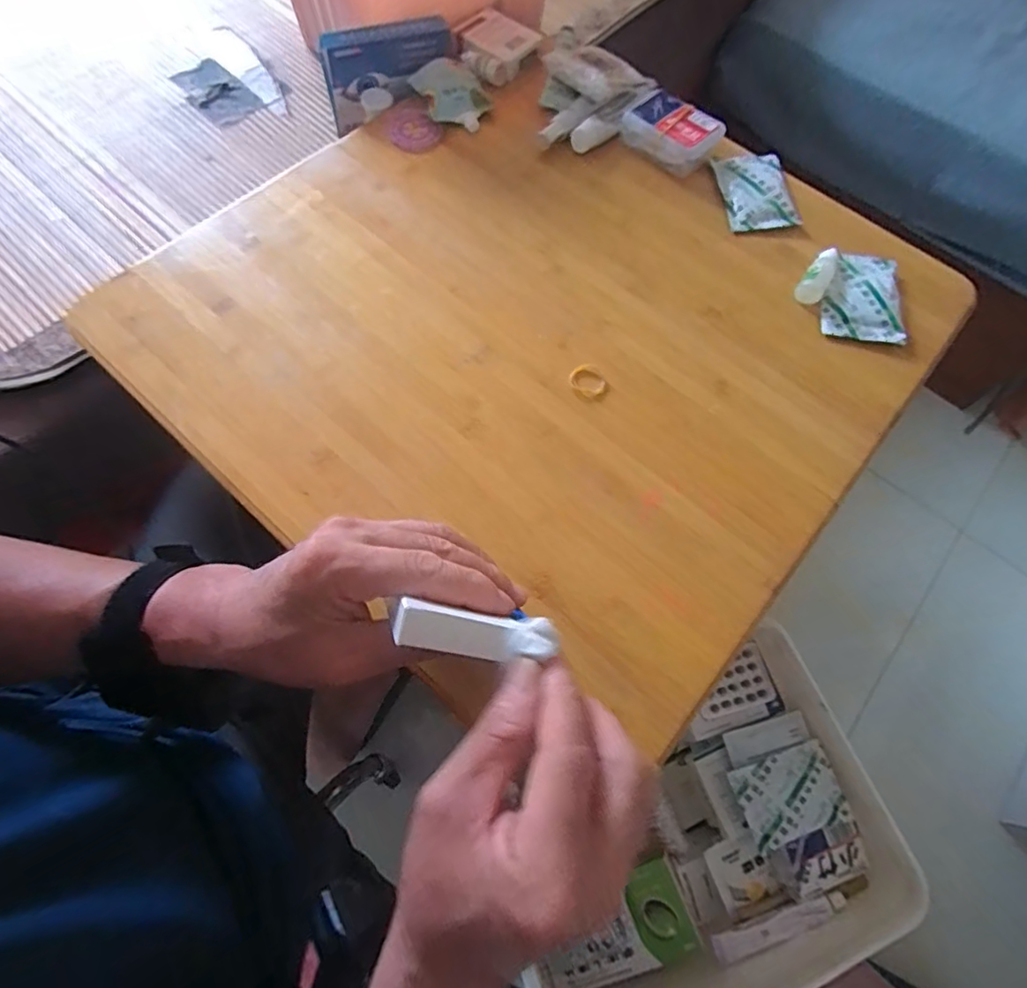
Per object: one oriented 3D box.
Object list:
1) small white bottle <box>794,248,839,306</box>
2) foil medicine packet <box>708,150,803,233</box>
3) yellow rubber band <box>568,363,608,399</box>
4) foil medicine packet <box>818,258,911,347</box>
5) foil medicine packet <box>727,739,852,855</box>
[{"bbox_3d":[0.275,-0.197,0.484,0.023,0.017,0.065,35,70,11],"label":"small white bottle"},{"bbox_3d":[0.237,-0.296,0.531,0.067,0.010,0.093,-4,68,-5],"label":"foil medicine packet"},{"bbox_3d":[0.061,-0.092,0.440,0.031,0.004,0.027,42,72,13],"label":"yellow rubber band"},{"bbox_3d":[0.309,-0.177,0.483,0.066,0.009,0.095,9,67,1],"label":"foil medicine packet"},{"bbox_3d":[0.251,0.273,0.492,0.096,0.007,0.065,-14,67,-12],"label":"foil medicine packet"}]

